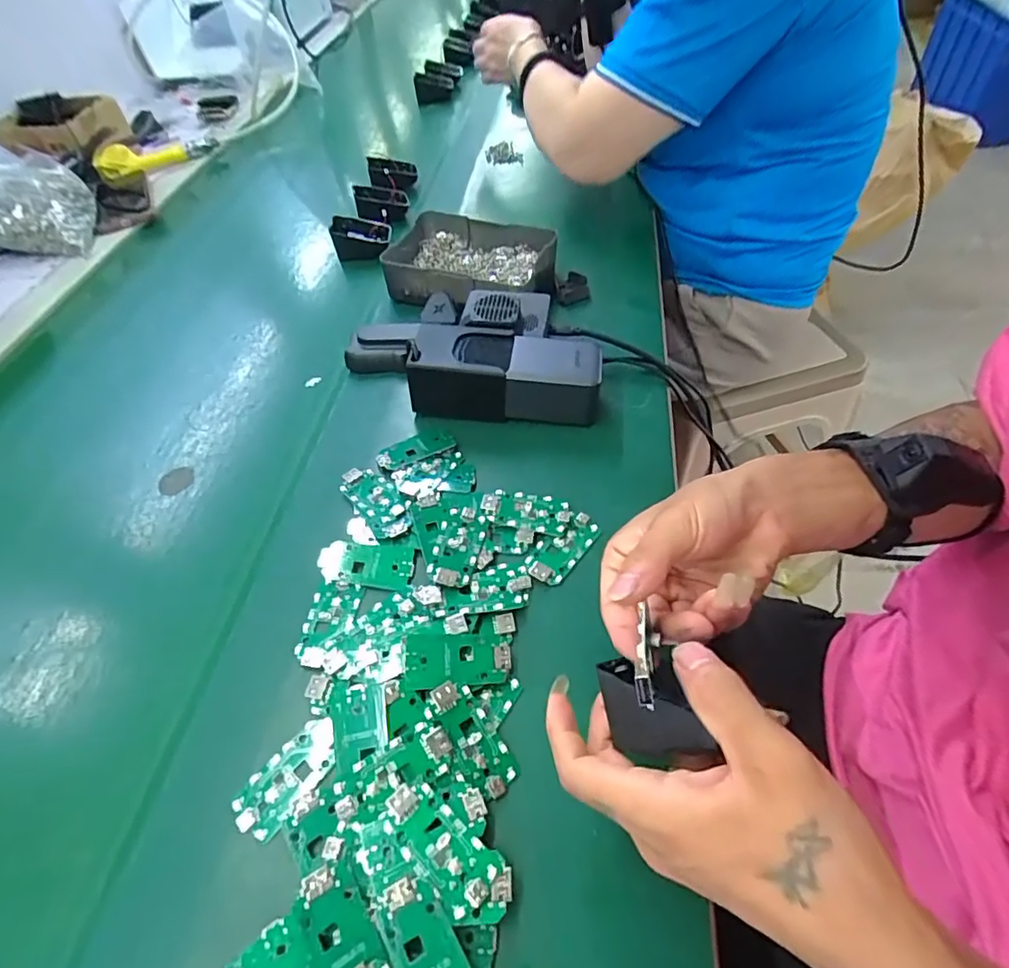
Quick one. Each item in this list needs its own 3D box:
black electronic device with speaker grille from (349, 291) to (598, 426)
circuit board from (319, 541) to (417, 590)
[{"bbox_3d":[-0.029,-0.127,0.500,0.232,0.059,0.151,5,52,10],"label":"black electronic device with speaker grille"},{"bbox_3d":[-0.097,0.055,0.387,0.064,0.011,0.031,2,52,8],"label":"circuit board"}]

